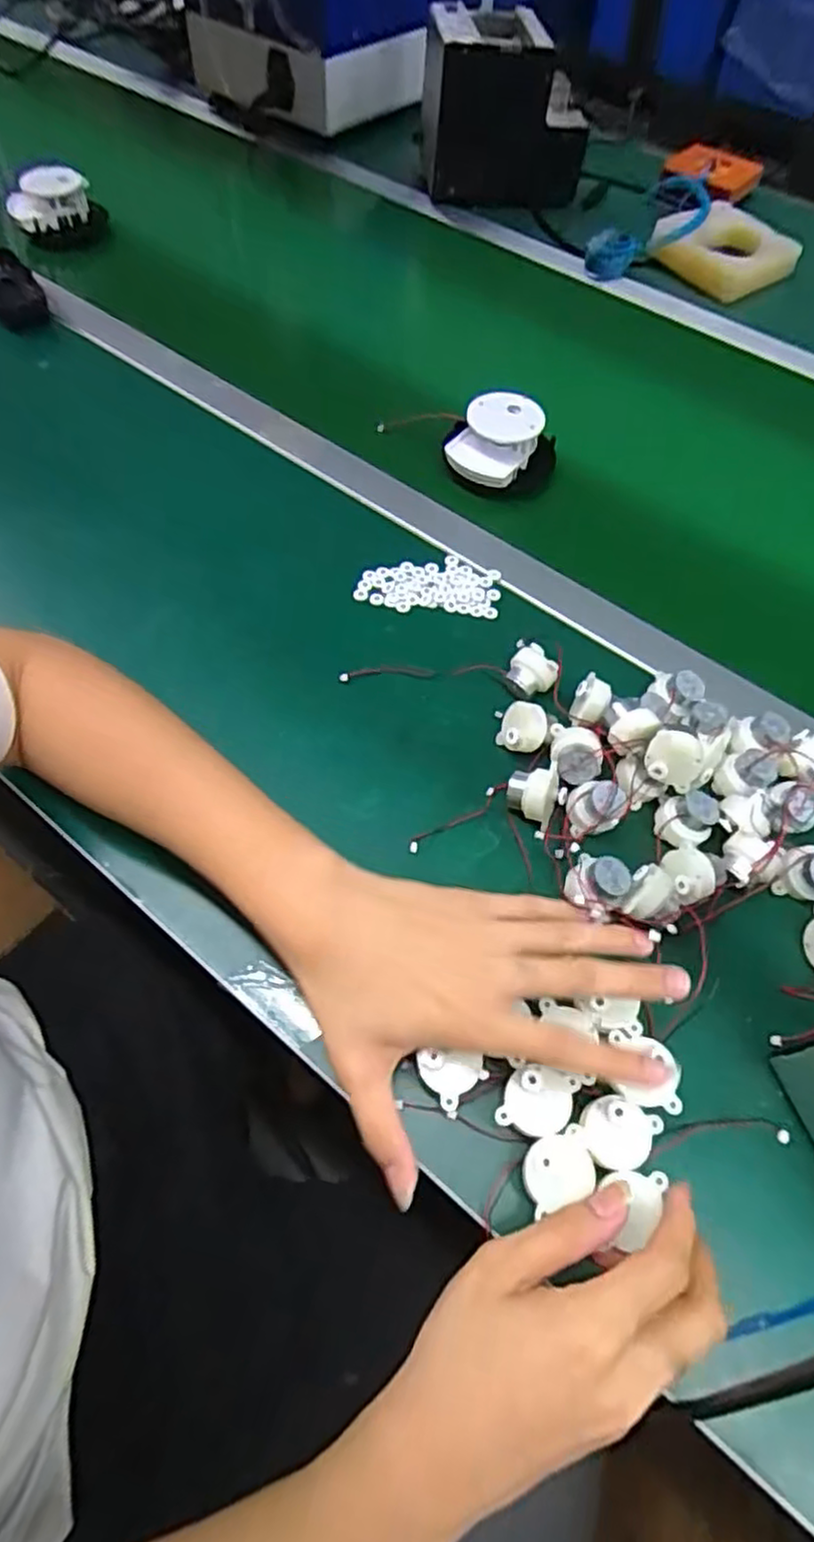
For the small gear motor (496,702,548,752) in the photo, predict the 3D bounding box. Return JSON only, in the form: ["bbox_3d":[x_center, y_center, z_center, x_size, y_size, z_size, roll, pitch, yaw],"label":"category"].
[{"bbox_3d":[0.077,-0.029,0.465,0.029,0.026,0.031,17,92,7],"label":"small gear motor"}]

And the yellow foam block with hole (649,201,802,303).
[{"bbox_3d":[0.374,-0.613,0.821,0.146,0.032,0.160,33,65,15],"label":"yellow foam block with hole"}]

